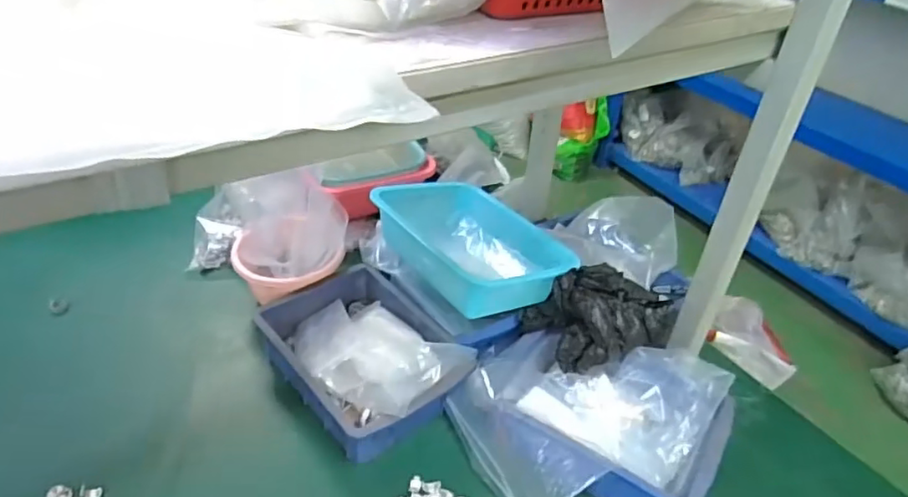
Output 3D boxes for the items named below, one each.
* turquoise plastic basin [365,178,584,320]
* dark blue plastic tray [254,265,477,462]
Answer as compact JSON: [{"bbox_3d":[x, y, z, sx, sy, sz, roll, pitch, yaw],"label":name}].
[{"bbox_3d":[0.029,-0.004,0.829,0.177,0.072,0.252,-21,44,-31],"label":"turquoise plastic basin"},{"bbox_3d":[-0.114,0.125,0.748,0.176,0.079,0.250,-26,47,-33],"label":"dark blue plastic tray"}]

